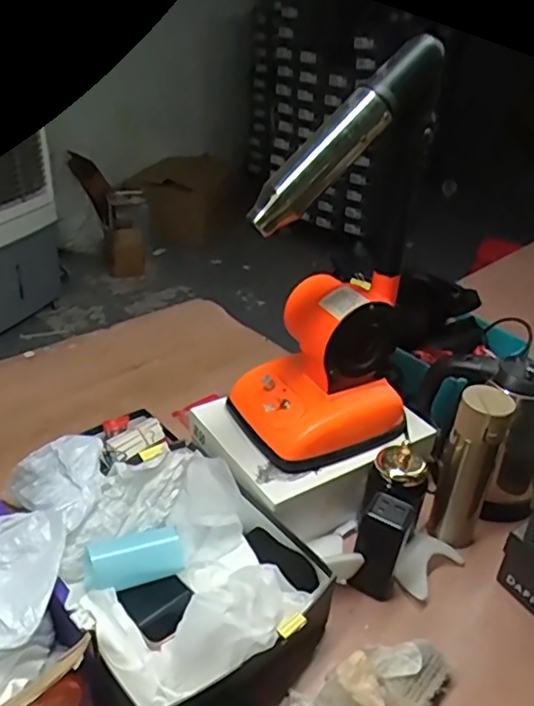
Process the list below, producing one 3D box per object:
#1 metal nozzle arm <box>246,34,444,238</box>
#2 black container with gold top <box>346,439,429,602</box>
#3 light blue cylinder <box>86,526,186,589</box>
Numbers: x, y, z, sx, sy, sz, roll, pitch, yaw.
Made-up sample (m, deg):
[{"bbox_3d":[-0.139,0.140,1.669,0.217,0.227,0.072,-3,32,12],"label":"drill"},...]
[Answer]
[{"bbox_3d":[0.084,-0.234,0.660,0.265,0.044,0.052,-46,42,3],"label":"metal nozzle arm"},{"bbox_3d":[0.156,0.215,0.783,0.070,0.141,0.121,15,33,16],"label":"black container with gold top"},{"bbox_3d":[-0.154,0.242,0.715,0.106,0.045,0.045,-8,34,-20],"label":"light blue cylinder"}]

